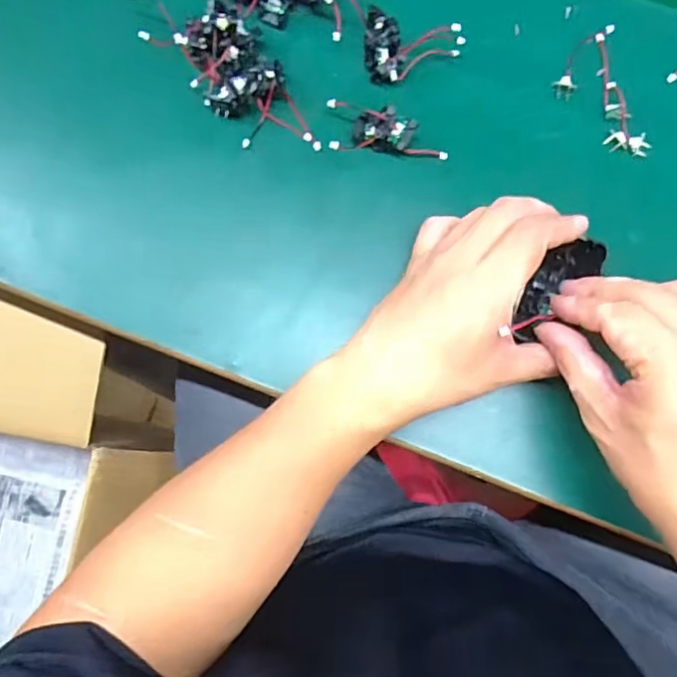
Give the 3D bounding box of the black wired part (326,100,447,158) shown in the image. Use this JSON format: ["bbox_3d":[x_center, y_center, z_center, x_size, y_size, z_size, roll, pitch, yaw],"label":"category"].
[{"bbox_3d":[0.033,-0.139,0.385,0.079,0.022,0.029,9,83,2],"label":"black wired part"}]

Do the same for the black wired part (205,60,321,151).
[{"bbox_3d":[-0.049,-0.146,0.388,0.054,0.019,0.062,-31,83,-3],"label":"black wired part"}]

